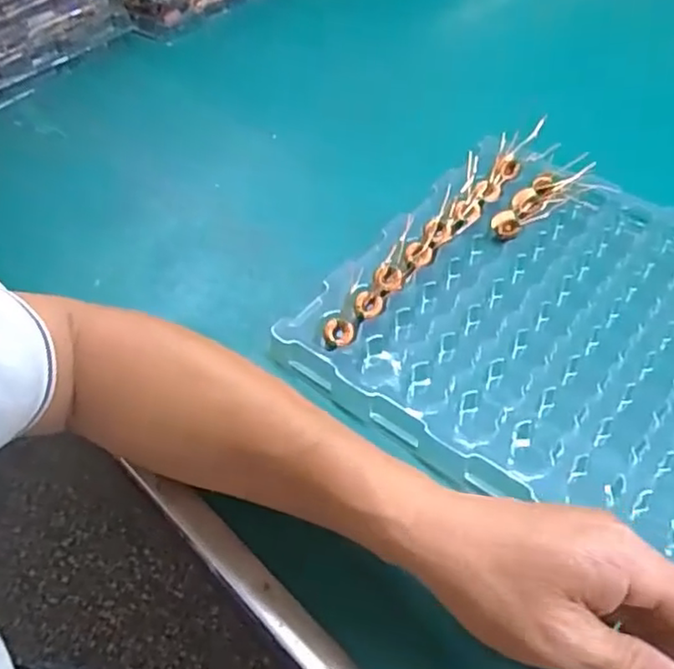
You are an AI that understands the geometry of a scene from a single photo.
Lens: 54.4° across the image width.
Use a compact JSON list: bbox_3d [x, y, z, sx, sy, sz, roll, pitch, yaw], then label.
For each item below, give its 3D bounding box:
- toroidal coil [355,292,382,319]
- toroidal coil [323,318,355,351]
[{"bbox_3d":[0.022,-0.021,0.463,0.019,0.006,0.021,-1,52,2],"label":"toroidal coil"},{"bbox_3d":[0.001,-0.001,0.444,0.021,0.005,0.023,-1,52,2],"label":"toroidal coil"}]

